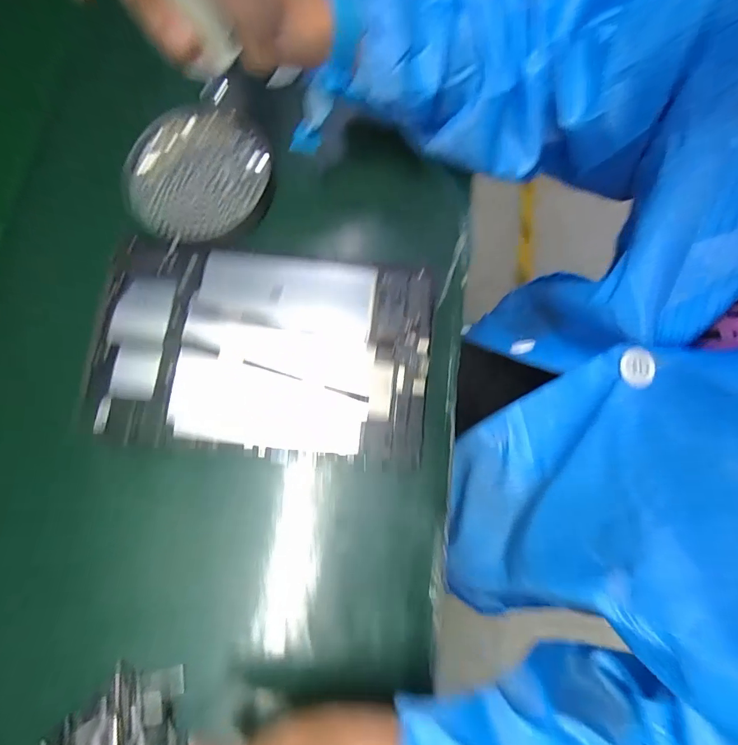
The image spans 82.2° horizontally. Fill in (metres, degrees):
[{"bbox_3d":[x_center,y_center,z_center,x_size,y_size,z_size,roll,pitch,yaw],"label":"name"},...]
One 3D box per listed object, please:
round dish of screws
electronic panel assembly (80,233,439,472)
[{"bbox_3d":[-0.145,-0.166,0.347,0.118,0.022,0.114,0,77,-2],"label":"round dish of screws"},{"bbox_3d":[-0.078,-0.017,0.313,0.240,0.022,0.148,6,77,0],"label":"electronic panel assembly"}]

